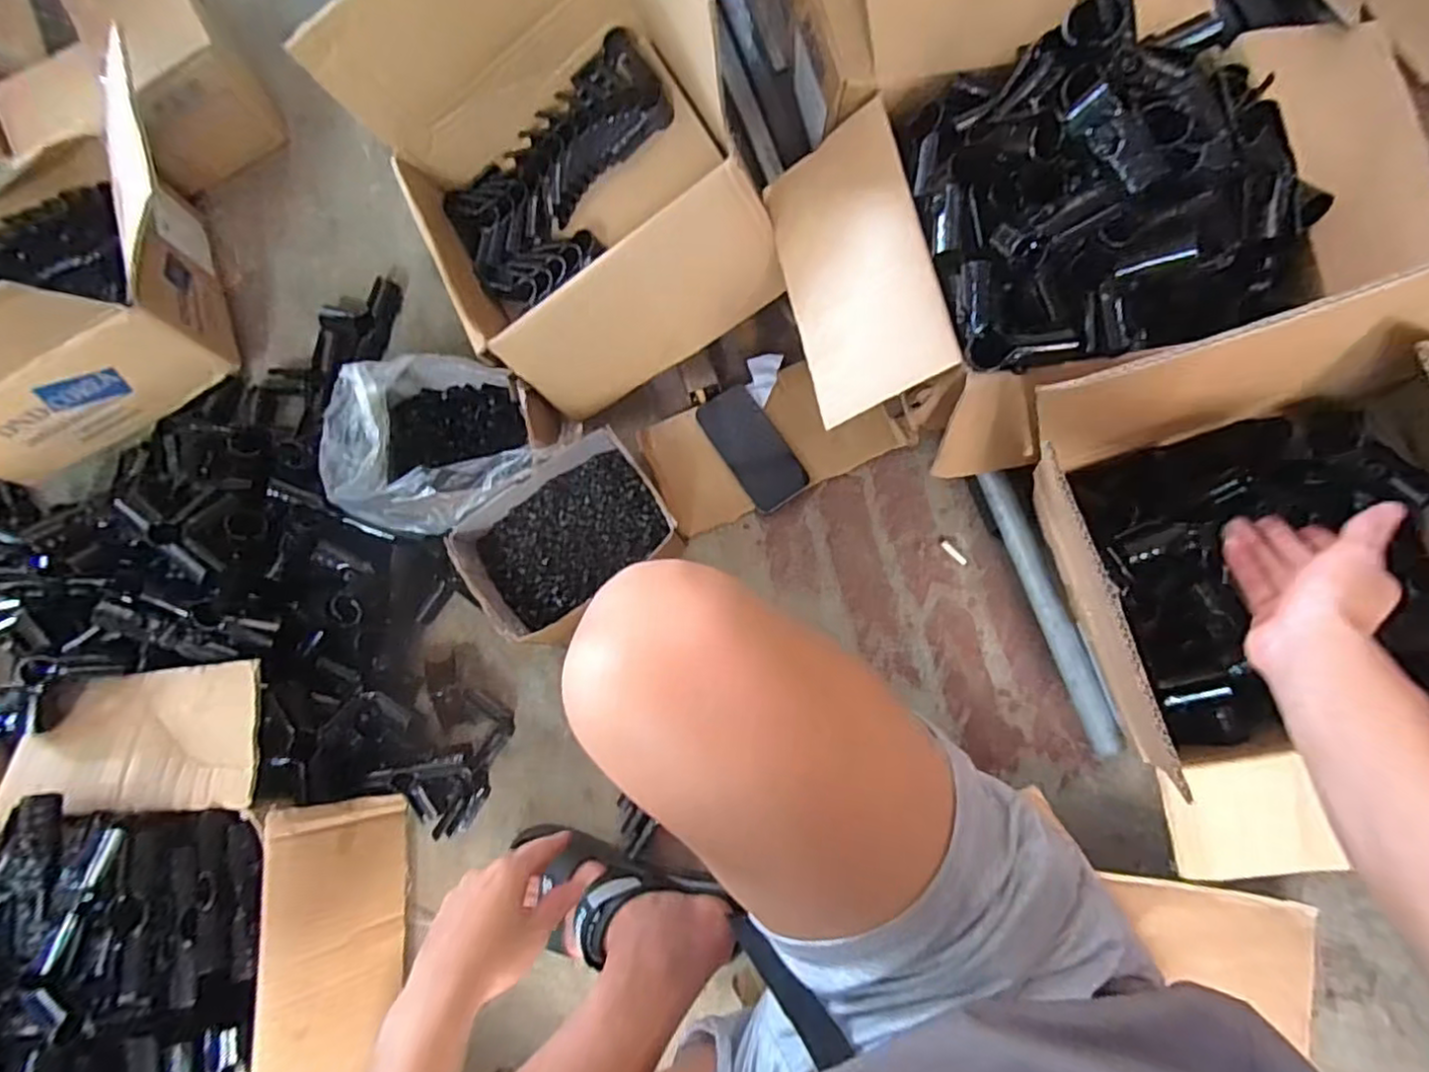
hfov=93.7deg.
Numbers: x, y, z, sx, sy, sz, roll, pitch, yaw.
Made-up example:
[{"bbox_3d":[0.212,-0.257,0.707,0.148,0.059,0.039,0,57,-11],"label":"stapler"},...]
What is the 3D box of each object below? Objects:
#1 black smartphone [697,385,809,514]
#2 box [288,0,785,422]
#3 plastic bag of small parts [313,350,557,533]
[{"bbox_3d":[0.043,-0.102,0.770,0.068,0.005,0.145,-34,81,-1],"label":"black smartphone"},{"bbox_3d":[-0.155,-0.369,0.673,0.328,0.253,0.391,-29,78,0],"label":"box"},{"bbox_3d":[-0.299,-0.101,0.734,0.217,0.128,0.199,-23,81,1],"label":"plastic bag of small parts"}]

